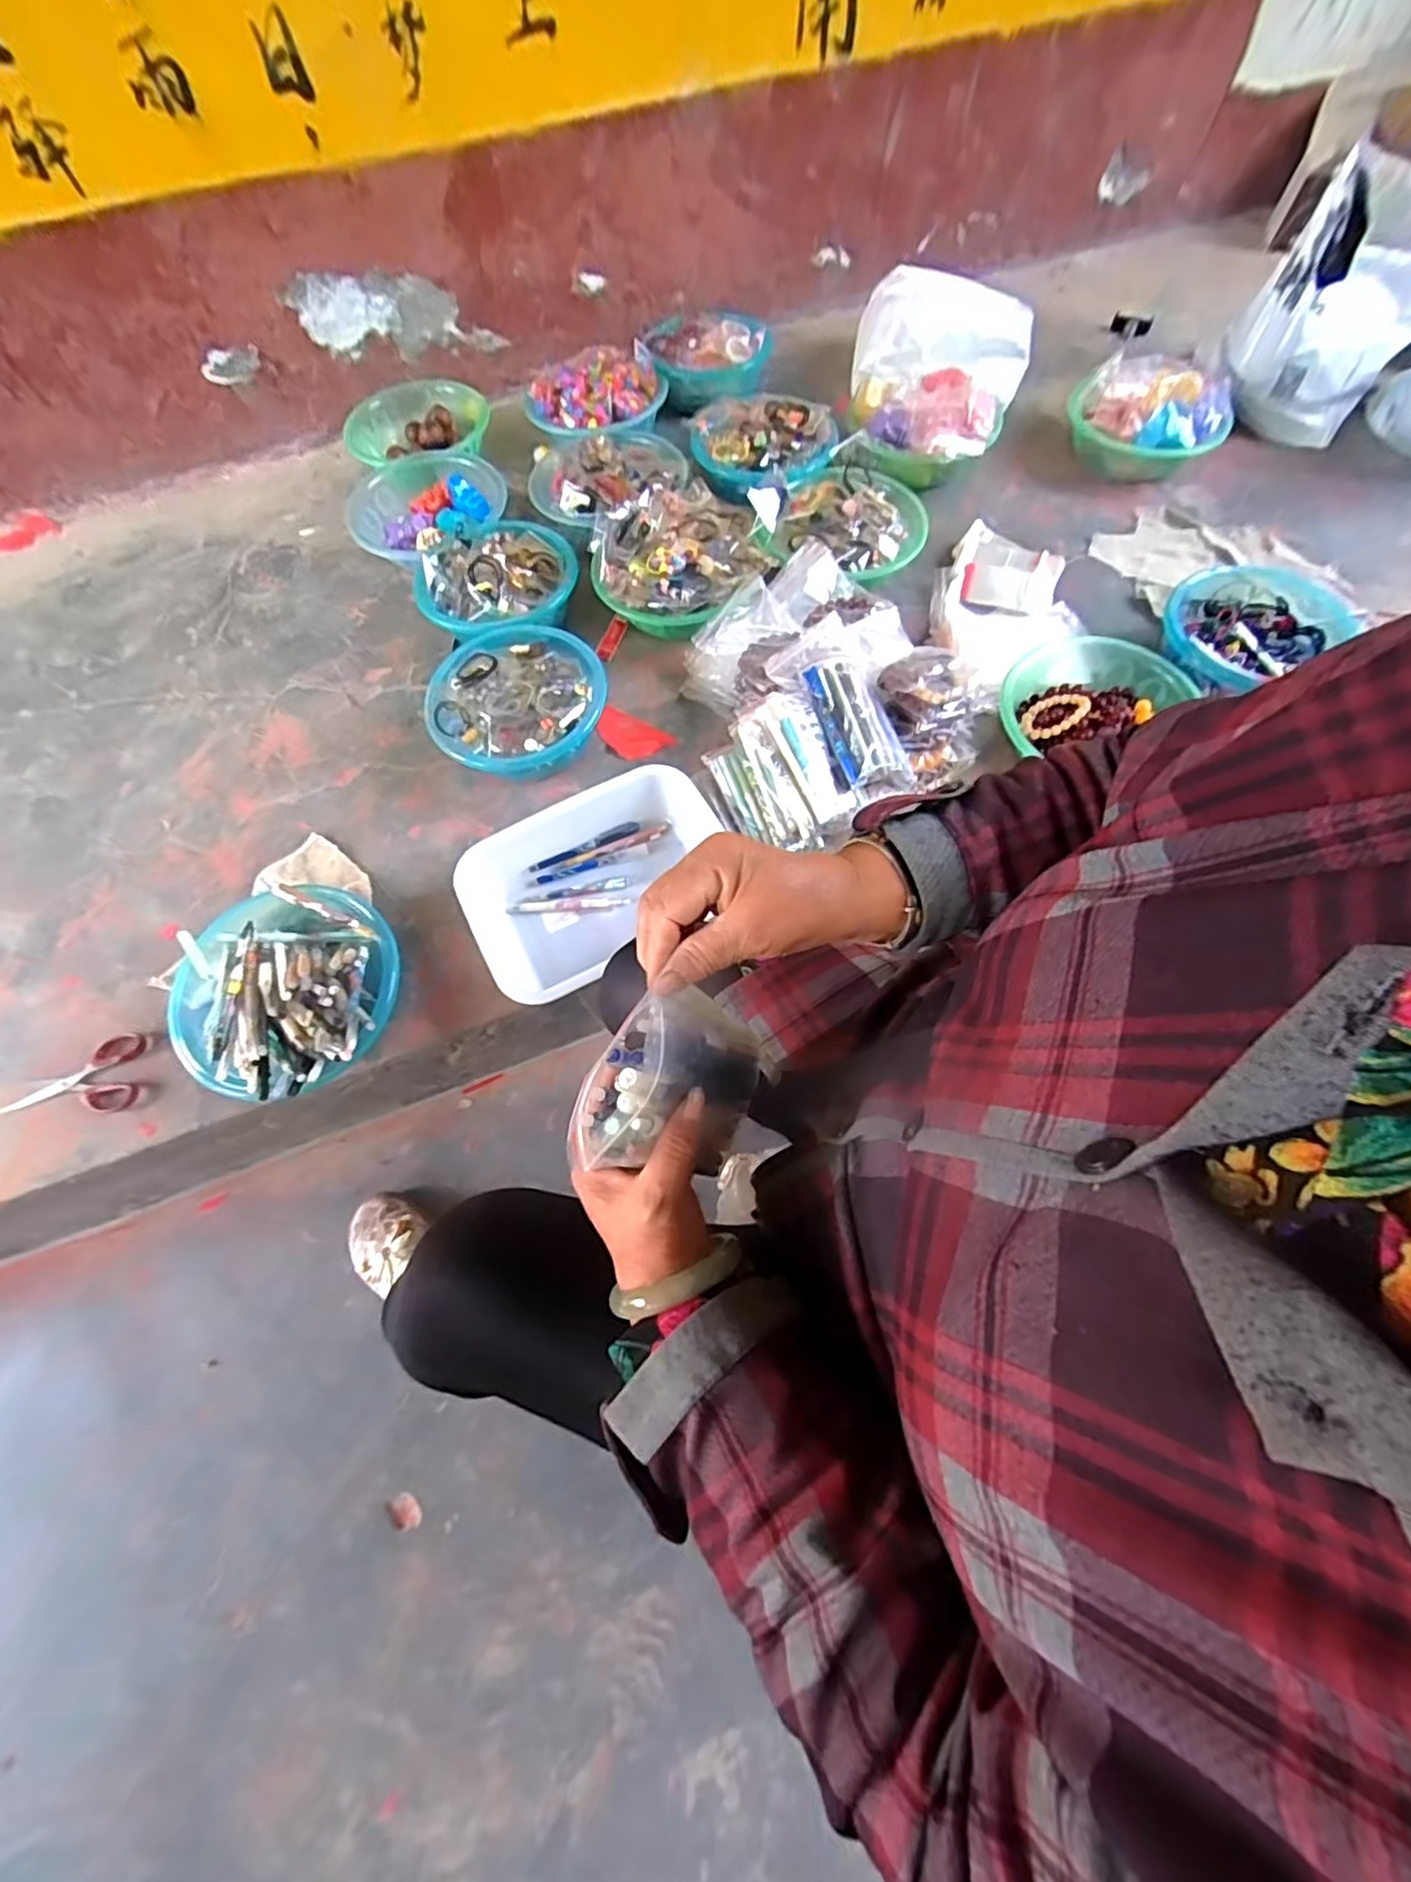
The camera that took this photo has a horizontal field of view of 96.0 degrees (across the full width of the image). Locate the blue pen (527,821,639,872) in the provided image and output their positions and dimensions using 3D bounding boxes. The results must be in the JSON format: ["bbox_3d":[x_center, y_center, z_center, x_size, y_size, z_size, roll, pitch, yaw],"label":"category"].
[{"bbox_3d":[-0.145,-0.112,0.773,0.139,0.012,0.017,-27,68,-10],"label":"blue pen"}]

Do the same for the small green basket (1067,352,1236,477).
[{"bbox_3d":[0.697,-0.835,0.998,0.203,0.129,0.195,0,66,2],"label":"small green basket"}]

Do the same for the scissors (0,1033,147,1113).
[{"bbox_3d":[-0.691,0.149,0.700,0.145,0.008,0.085,-4,66,0],"label":"scissors"}]

